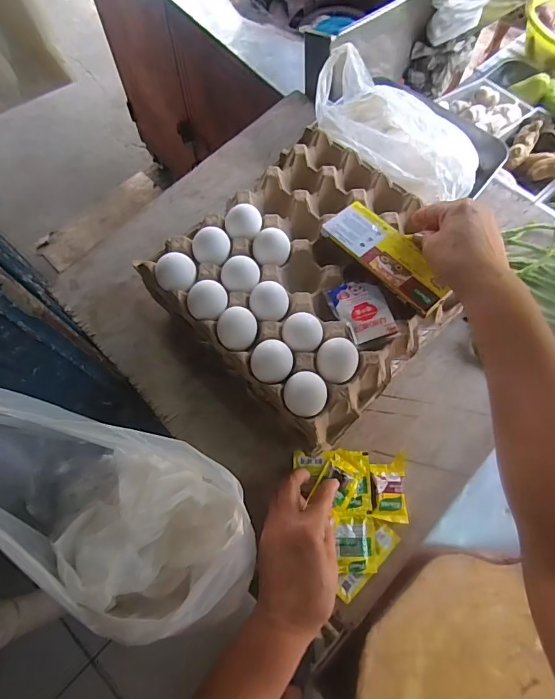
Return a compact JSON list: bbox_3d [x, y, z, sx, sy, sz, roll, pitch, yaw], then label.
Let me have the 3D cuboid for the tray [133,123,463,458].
[{"bbox_3d":[0.044,-0.086,0.496,0.283,0.077,0.304,41,76,15],"label":"tray"}]

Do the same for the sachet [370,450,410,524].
[{"bbox_3d":[0.126,0.154,0.489,0.041,0.011,0.073,4,70,3],"label":"sachet"}]

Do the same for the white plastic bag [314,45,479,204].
[{"bbox_3d":[0.169,-0.308,0.598,0.147,0.074,0.270,-40,73,-12],"label":"white plastic bag"}]

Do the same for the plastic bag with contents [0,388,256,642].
[{"bbox_3d":[-0.137,0.119,0.312,0.222,0.248,0.141,25,72,10],"label":"plastic bag with contents"}]

